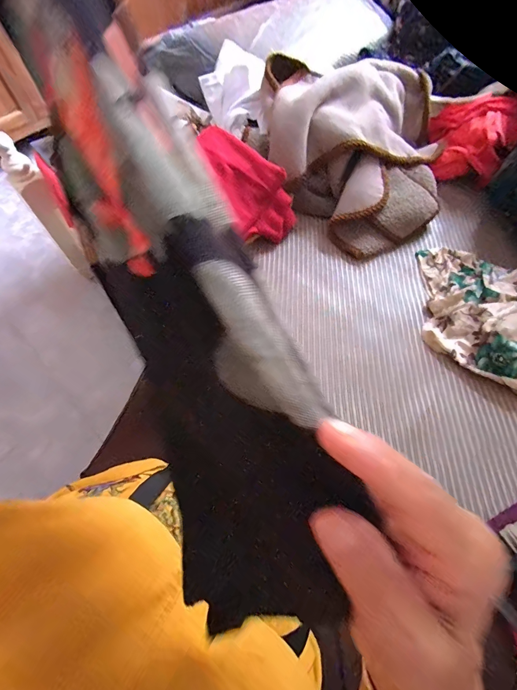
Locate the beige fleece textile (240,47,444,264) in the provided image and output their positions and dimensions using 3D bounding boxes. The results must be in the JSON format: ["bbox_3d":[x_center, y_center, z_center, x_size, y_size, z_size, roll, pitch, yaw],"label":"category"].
[{"bbox_3d":[0.227,-0.449,0.714,0.428,0.173,0.450,-37,69,-16],"label":"beige fleece textile"}]

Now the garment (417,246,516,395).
[{"bbox_3d":[0.407,-0.063,0.558,0.303,0.098,0.233,35,69,16],"label":"garment"}]

